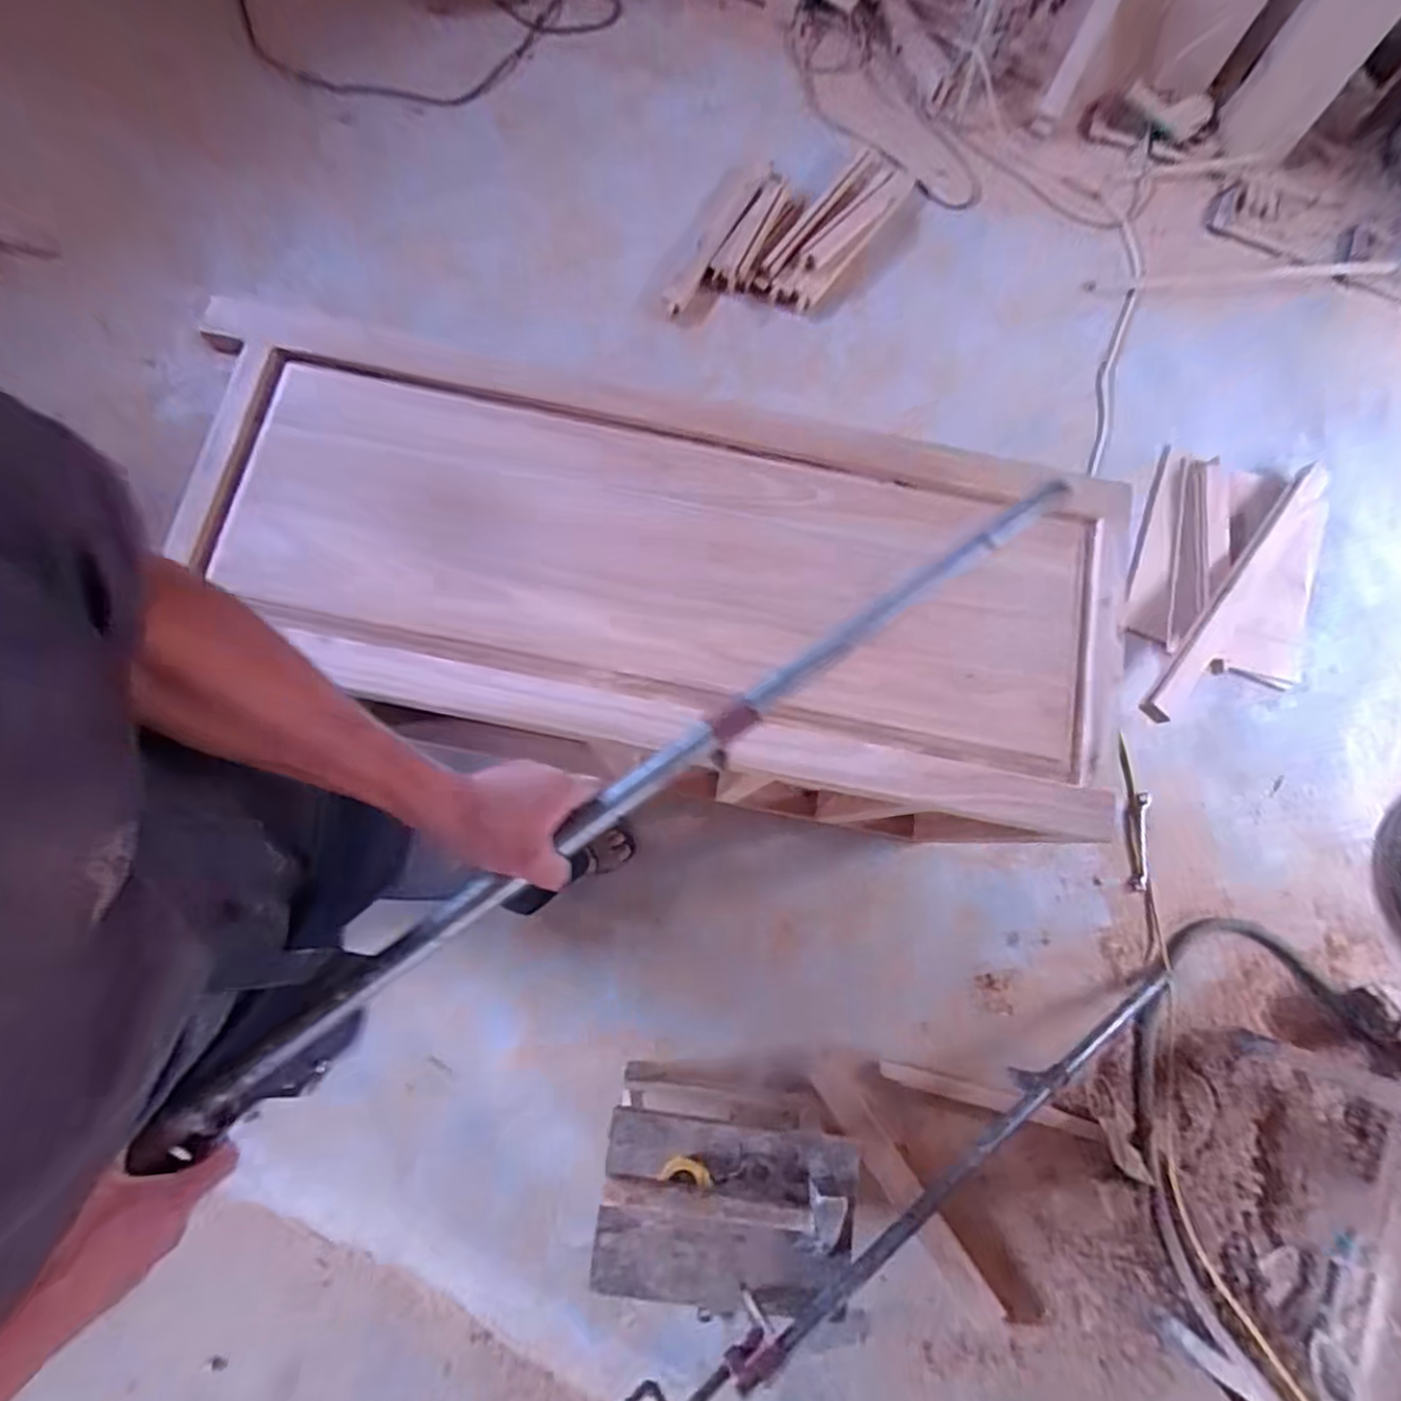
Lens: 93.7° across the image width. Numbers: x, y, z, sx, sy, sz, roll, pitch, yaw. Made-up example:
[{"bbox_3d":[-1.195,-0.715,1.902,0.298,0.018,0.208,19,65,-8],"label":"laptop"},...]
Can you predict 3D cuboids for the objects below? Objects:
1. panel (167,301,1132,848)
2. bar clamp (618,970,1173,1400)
[{"bbox_3d":[-0.052,-0.152,0.805,1.152,0.062,0.512,13,77,-1],"label":"panel"},{"bbox_3d":[0.430,0.708,1.044,1.071,0.088,0.064,-19,78,-26],"label":"bar clamp"}]

